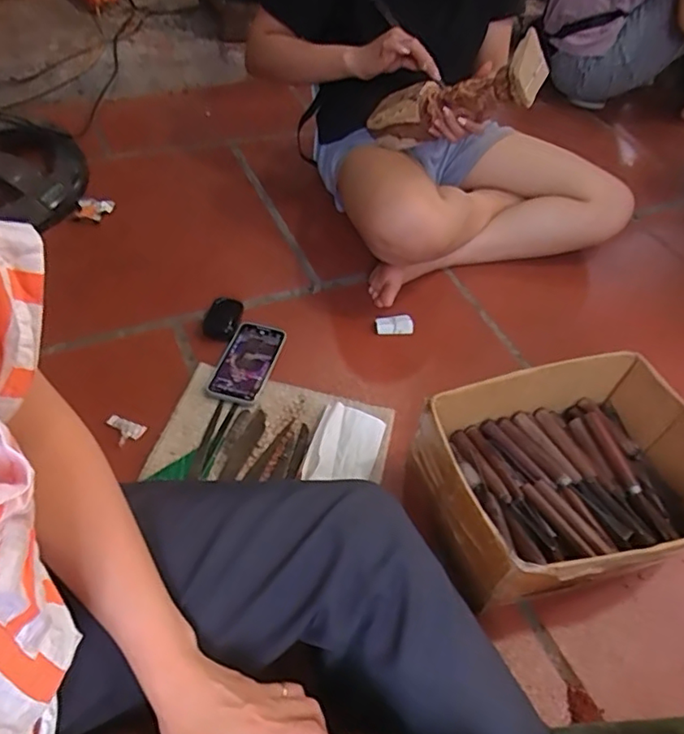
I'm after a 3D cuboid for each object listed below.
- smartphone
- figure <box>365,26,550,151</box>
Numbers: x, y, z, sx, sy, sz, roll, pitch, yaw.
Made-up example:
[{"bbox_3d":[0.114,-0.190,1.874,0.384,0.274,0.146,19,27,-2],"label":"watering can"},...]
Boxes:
[{"bbox_3d":[-0.149,-0.008,0.881,0.080,0.008,0.160,15,50,6],"label":"smartphone"},{"bbox_3d":[0.176,-0.436,0.930,0.325,0.102,0.072,1,38,44],"label":"figure"}]

